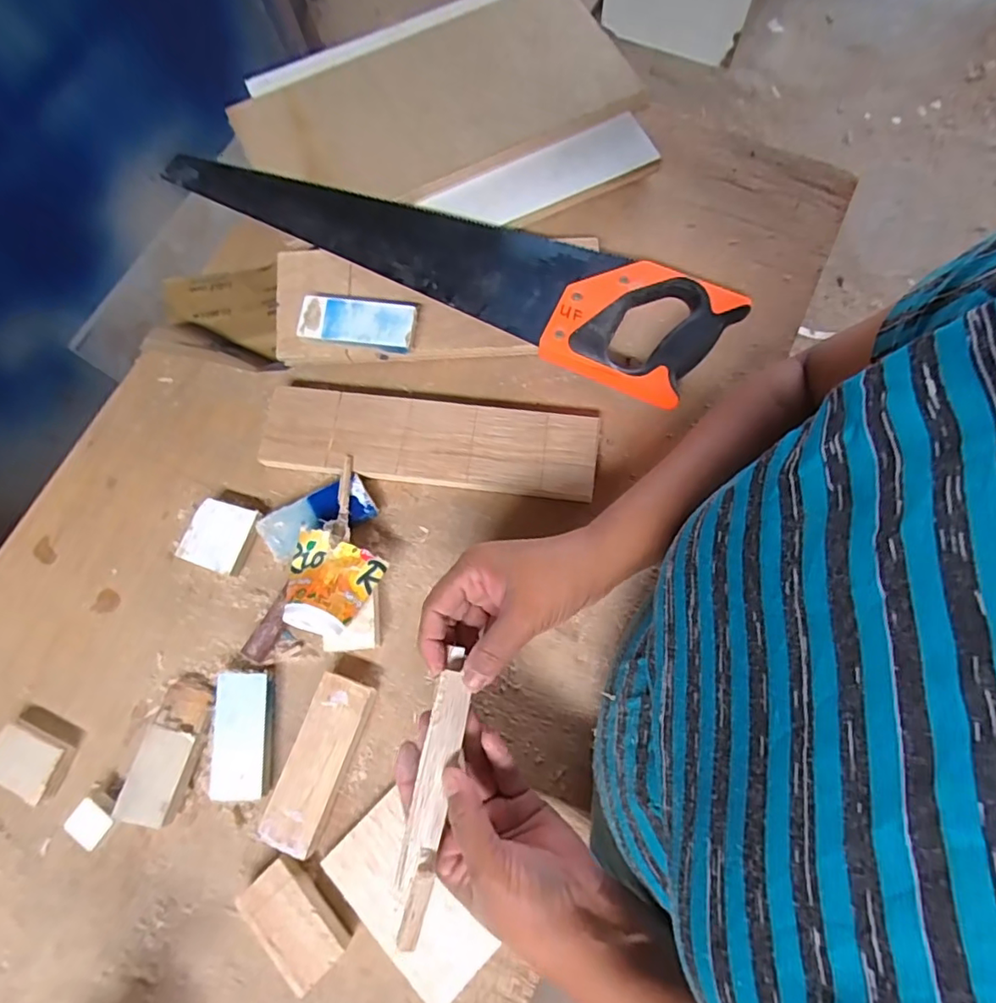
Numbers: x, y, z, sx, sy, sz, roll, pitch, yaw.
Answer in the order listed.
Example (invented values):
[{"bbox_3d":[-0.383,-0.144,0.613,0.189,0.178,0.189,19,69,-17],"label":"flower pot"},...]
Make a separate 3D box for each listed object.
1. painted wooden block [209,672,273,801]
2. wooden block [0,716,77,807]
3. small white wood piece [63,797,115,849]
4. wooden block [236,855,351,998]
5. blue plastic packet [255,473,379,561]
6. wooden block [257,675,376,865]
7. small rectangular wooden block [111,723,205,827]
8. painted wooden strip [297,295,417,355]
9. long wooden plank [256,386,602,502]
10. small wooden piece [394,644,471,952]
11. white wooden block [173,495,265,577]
[{"bbox_3d":[-0.189,0.173,0.415,0.037,0.021,0.086,-5,74,0],"label":"painted wooden block"},{"bbox_3d":[-0.350,0.191,0.415,0.058,0.018,0.039,27,77,9],"label":"wooden block"},{"bbox_3d":[-0.289,0.229,0.401,0.029,0.019,0.024,30,77,10],"label":"small white wood piece"},{"bbox_3d":[-0.138,0.284,0.378,0.042,0.021,0.073,-42,77,-9],"label":"wooden block"},{"bbox_3d":[-0.146,0.014,0.454,0.088,0.022,0.039,-30,76,-6],"label":"blue plastic packet"},{"bbox_3d":[-0.130,0.188,0.406,0.041,0.020,0.117,20,76,7],"label":"wooden block"},{"bbox_3d":[-0.244,0.198,0.406,0.038,0.022,0.063,13,75,5],"label":"small rectangular wooden block"},{"bbox_3d":[-0.118,-0.150,0.466,0.093,0.011,0.043,4,74,5],"label":"painted wooden strip"},{"bbox_3d":[-0.057,-0.049,0.471,0.274,0.021,0.069,6,75,4],"label":"long wooden plank"},{"bbox_3d":[-0.038,0.166,0.329,0.022,0.015,0.154,9,72,4],"label":"small wooden piece"},{"bbox_3d":[-0.226,0.028,0.457,0.049,0.017,0.055,20,76,7],"label":"white wooden block"}]

